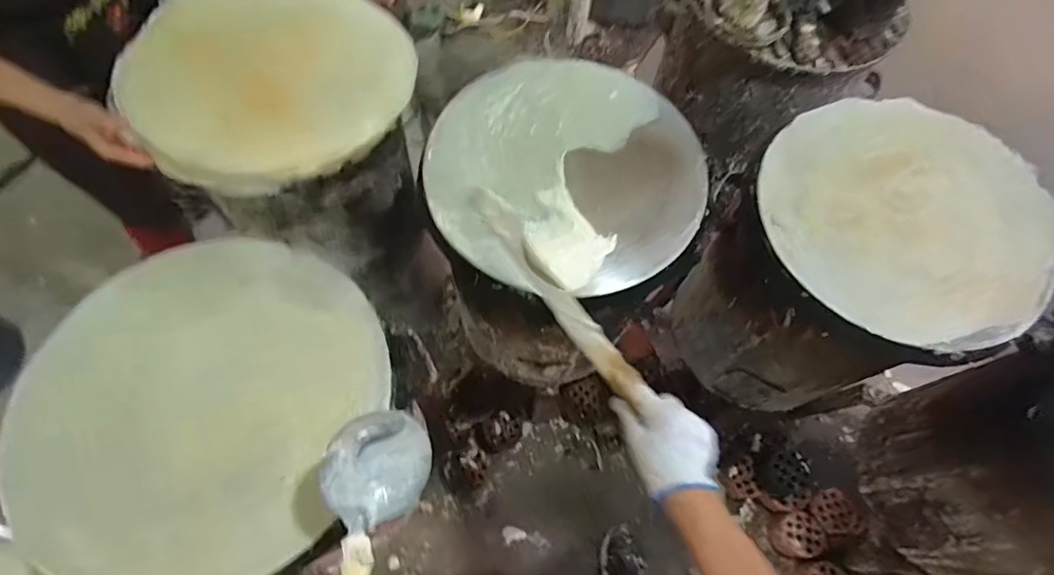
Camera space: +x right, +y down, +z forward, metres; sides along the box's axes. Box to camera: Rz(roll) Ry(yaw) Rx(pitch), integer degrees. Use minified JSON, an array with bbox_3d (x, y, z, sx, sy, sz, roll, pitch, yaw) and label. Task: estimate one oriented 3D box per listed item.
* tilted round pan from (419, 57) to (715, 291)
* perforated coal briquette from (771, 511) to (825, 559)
[{"bbox_3d":[0.059,-0.167,0.724,0.379,0.035,0.360,1,64,-2],"label":"tilted round pan"},{"bbox_3d":[0.636,0.580,1.232,0.091,0.073,0.093,1,64,-2],"label":"perforated coal briquette"}]

